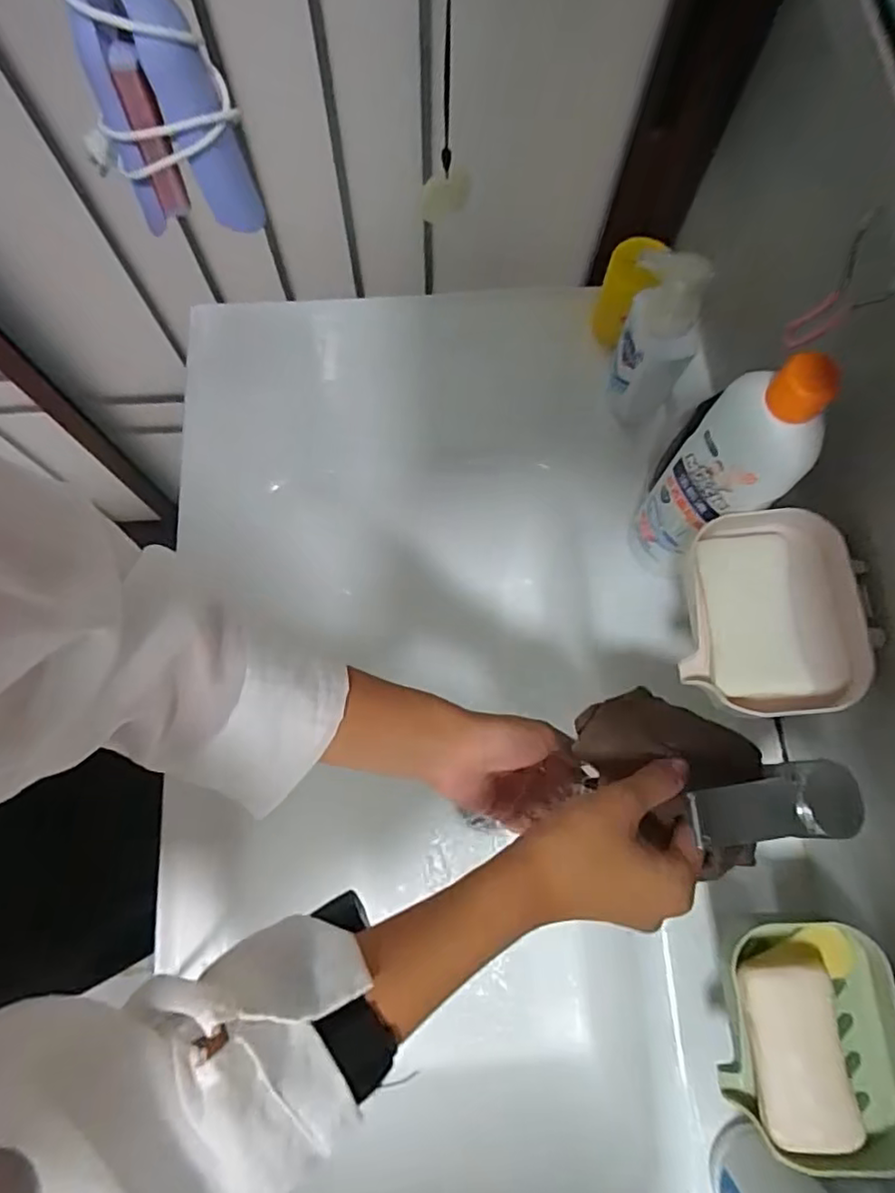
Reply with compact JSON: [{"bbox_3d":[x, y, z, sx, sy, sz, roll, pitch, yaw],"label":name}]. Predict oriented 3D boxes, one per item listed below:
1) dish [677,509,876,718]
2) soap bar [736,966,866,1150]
[{"bbox_3d":[0.209,0.010,0.398,0.103,0.038,0.133,-3,75,-2],"label":"dish"},{"bbox_3d":[0.211,0.274,0.372,0.053,0.025,0.098,-9,78,5],"label":"soap bar"}]

